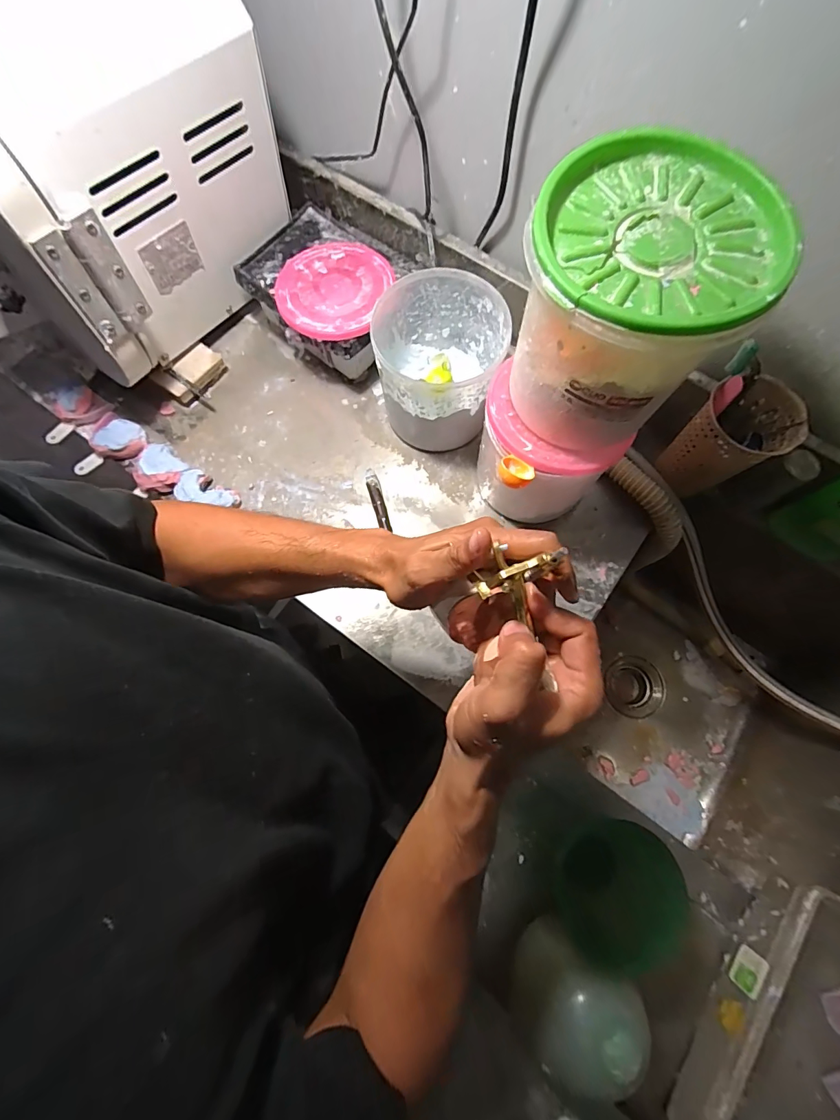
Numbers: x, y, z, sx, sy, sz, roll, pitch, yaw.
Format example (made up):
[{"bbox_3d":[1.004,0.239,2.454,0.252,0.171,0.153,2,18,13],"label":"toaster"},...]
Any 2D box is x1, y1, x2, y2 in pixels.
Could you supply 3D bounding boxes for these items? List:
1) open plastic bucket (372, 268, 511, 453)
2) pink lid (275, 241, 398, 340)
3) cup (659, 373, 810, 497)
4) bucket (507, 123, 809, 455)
[{"bbox_3d":[0.026,-0.241,0.557,0.148,0.159,0.151,0,74,-1],"label":"open plastic bucket"},{"bbox_3d":[-0.117,-0.358,0.562,0.139,0.012,0.151,0,74,-1],"label":"pink lid"},{"bbox_3d":[0.361,-0.140,0.510,0.088,0.141,0.081,0,74,-1],"label":"cup"},{"bbox_3d":[0.160,-0.199,0.358,0.157,0.159,0.160,0,74,-1],"label":"bucket"}]

